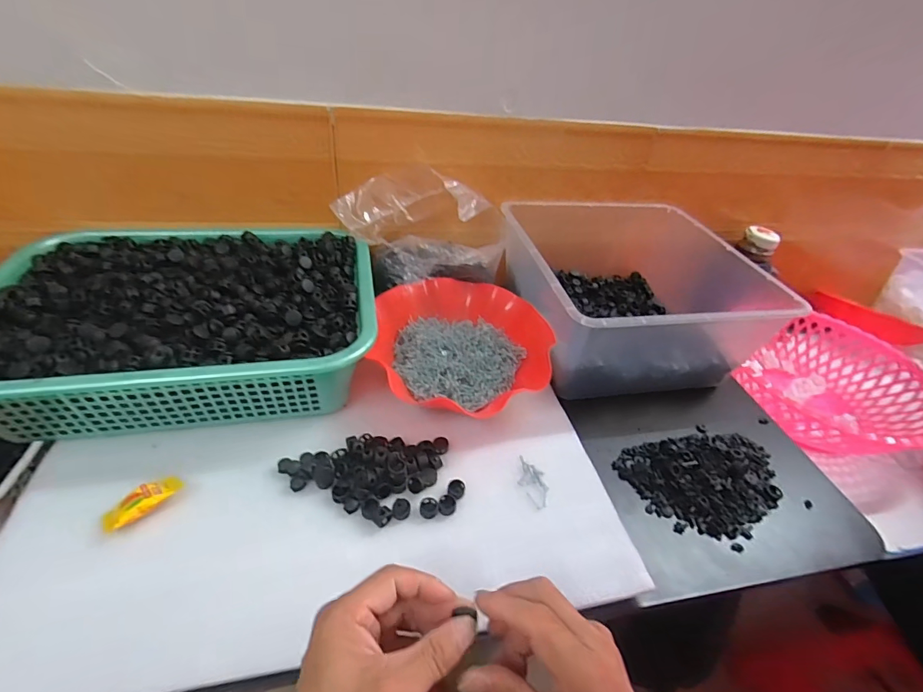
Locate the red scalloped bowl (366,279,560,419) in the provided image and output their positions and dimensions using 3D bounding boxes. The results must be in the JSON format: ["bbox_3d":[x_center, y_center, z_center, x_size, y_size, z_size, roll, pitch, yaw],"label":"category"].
[{"bbox_3d":[-0.001,0.002,0.530,0.214,0.055,0.216,9,41,2],"label":"red scalloped bowl"}]

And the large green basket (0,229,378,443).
[{"bbox_3d":[-0.299,-0.033,0.494,0.384,0.087,0.282,-4,42,-13],"label":"large green basket"}]

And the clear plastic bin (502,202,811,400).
[{"bbox_3d":[0.235,-0.080,0.607,0.331,0.136,0.304,-4,42,-13],"label":"clear plastic bin"}]

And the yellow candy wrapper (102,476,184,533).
[{"bbox_3d":[-0.269,0.130,0.369,0.024,0.008,0.057,33,46,26],"label":"yellow candy wrapper"}]

